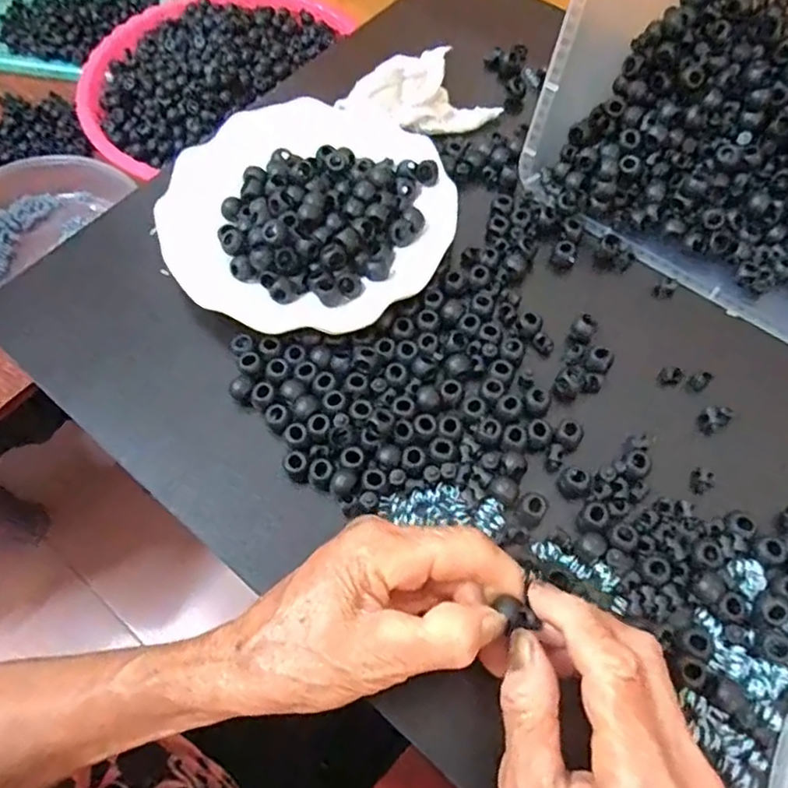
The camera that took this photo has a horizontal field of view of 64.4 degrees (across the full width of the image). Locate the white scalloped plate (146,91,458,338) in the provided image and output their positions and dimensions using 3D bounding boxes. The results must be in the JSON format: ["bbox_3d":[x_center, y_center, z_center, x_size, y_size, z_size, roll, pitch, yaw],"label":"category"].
[{"bbox_3d":[-0.056,-0.119,0.396,0.175,0.020,0.176,0,64,0],"label":"white scalloped plate"}]

